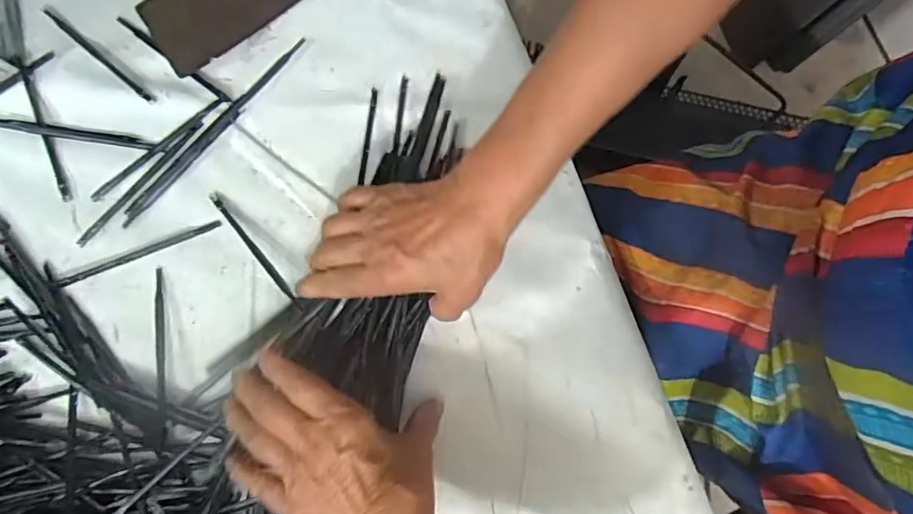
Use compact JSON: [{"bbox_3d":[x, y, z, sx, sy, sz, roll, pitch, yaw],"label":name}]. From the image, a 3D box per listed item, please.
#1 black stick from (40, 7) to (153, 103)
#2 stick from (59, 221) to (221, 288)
[{"bbox_3d":[-0.304,-0.171,0.479,0.130,0.006,0.006,39,79,9],"label":"black stick"},{"bbox_3d":[-0.251,-0.003,0.447,0.131,0.004,0.006,-21,77,-5],"label":"stick"}]

